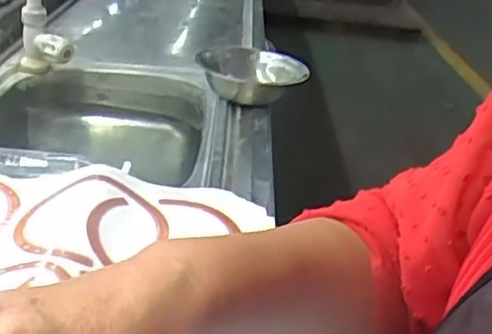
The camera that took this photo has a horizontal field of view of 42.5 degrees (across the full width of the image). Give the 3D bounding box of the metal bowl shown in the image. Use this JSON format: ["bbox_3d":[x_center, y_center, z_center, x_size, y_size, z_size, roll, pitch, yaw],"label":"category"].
[{"bbox_3d":[0.006,-0.143,0.955,0.162,0.046,0.147,1,27,-14],"label":"metal bowl"}]

